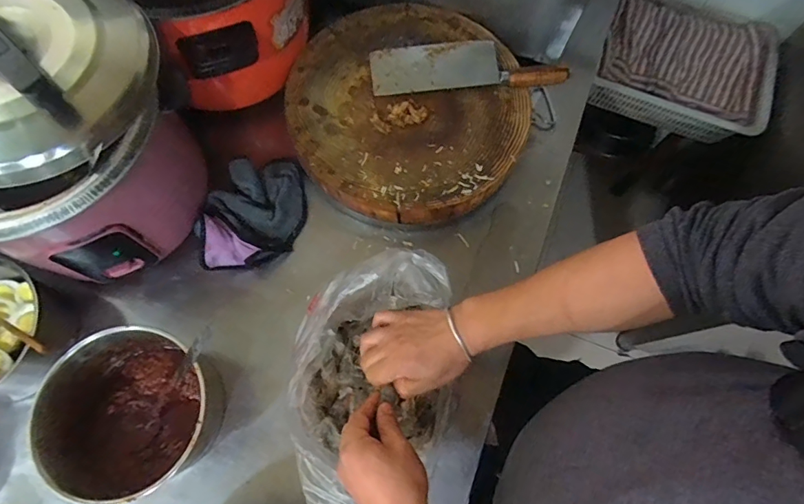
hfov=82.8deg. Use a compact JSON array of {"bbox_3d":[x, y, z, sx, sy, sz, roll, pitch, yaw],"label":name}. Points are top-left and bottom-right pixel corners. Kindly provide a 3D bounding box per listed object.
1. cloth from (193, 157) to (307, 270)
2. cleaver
[{"bbox_3d":[-0.228,-0.065,0.691,0.161,0.066,0.165,-11,71,-7],"label":"cloth"},{"bbox_3d":[0.105,-0.308,0.741,0.304,0.034,0.084,-1,71,-3],"label":"cleaver"}]

